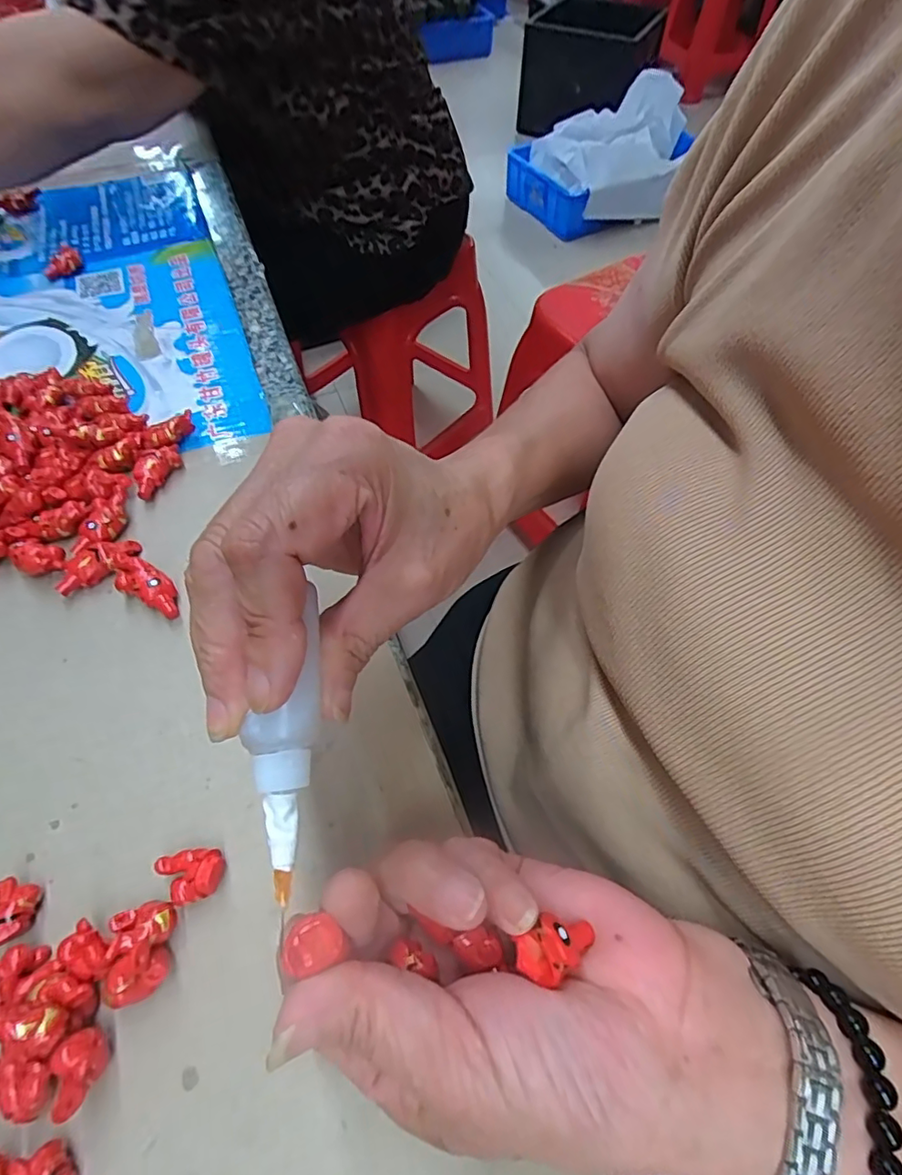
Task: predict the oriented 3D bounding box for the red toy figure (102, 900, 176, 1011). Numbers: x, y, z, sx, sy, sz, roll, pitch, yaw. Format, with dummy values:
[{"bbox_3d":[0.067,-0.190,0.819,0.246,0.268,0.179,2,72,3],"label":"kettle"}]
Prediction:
[{"bbox_3d":[-0.110,0.130,0.200,0.021,0.019,0.029,-13,59,-9],"label":"red toy figure"}]

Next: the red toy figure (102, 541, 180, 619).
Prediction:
[{"bbox_3d":[-0.158,-0.004,0.285,0.020,0.014,0.055,-39,66,-22],"label":"red toy figure"}]

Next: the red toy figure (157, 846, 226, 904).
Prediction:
[{"bbox_3d":[-0.101,0.111,0.214,0.024,0.013,0.018,-2,58,-2],"label":"red toy figure"}]

